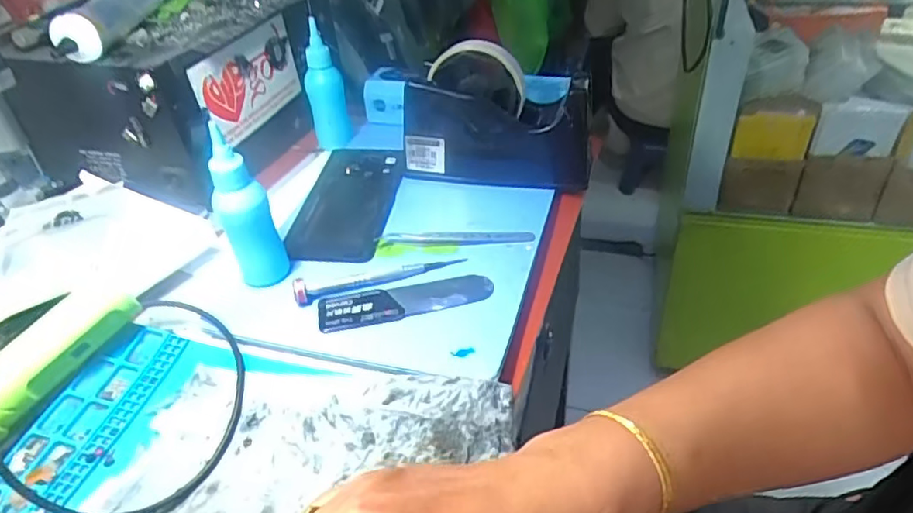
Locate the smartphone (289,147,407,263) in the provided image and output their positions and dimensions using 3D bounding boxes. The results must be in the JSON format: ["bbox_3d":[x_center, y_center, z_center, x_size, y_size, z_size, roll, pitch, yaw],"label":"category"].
[{"bbox_3d":[-0.091,-0.050,0.509,0.074,0.007,0.162,4,40,5],"label":"smartphone"}]

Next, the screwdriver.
[{"bbox_3d":[-0.053,0.012,0.423,0.122,0.015,0.017,-12,41,-14],"label":"screwdriver"}]

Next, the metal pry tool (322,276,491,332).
[{"bbox_3d":[-0.034,0.030,0.408,0.117,0.007,0.030,-9,39,-9],"label":"metal pry tool"}]

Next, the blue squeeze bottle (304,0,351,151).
[{"bbox_3d":[-0.122,-0.165,0.557,0.033,0.117,0.027,-22,41,-19],"label":"blue squeeze bottle"}]

